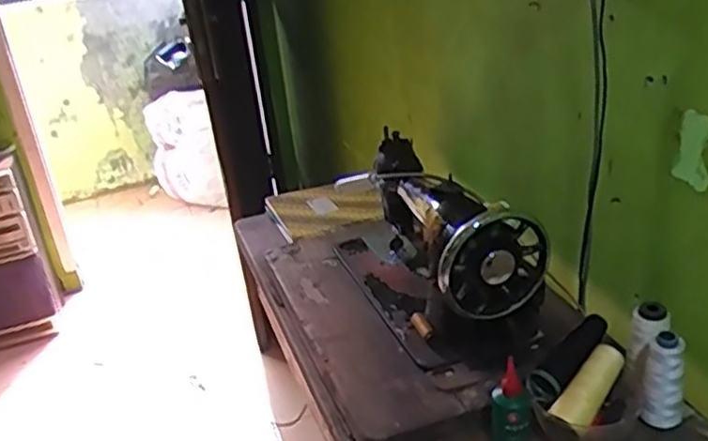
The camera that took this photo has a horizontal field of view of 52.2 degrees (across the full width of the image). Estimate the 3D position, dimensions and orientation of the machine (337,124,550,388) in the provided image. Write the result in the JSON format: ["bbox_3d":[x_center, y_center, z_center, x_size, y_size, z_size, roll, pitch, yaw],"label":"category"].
[{"bbox_3d":[0.100,0.033,1.011,0.173,0.218,0.373,-15,28,-16],"label":"machine"}]

